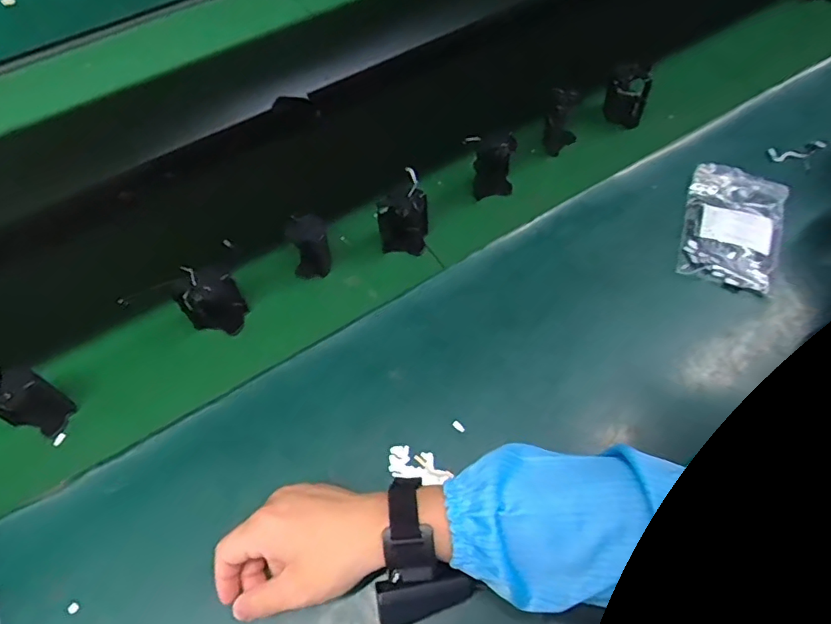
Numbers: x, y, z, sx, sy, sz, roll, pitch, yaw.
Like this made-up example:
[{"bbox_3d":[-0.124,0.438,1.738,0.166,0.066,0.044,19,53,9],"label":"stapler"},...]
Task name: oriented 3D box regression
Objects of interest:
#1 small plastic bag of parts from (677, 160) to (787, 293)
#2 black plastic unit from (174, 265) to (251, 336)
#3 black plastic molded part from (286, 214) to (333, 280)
[{"bbox_3d":[0.336,-0.092,0.563,0.093,0.021,0.139,20,64,13],"label":"small plastic bag of parts"},{"bbox_3d":[-0.200,-0.010,0.524,0.055,0.064,0.044,10,63,8],"label":"black plastic unit"},{"bbox_3d":[-0.113,-0.064,0.554,0.051,0.066,0.044,-14,62,-5],"label":"black plastic molded part"}]

